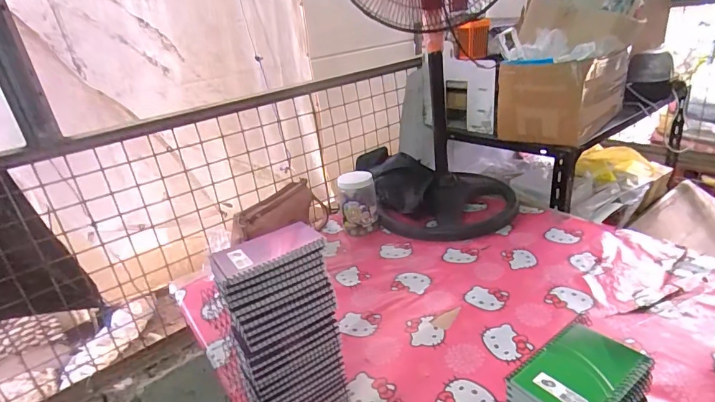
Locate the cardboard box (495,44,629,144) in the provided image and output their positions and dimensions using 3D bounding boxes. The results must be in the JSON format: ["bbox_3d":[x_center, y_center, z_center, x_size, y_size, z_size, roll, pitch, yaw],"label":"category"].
[{"bbox_3d":[0.574,-0.305,1.181,0.334,0.201,0.240,-27,30,-35],"label":"cardboard box"}]

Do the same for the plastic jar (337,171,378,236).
[{"bbox_3d":[0.001,0.007,1.141,0.095,0.154,0.083,-10,23,-4],"label":"plastic jar"}]

